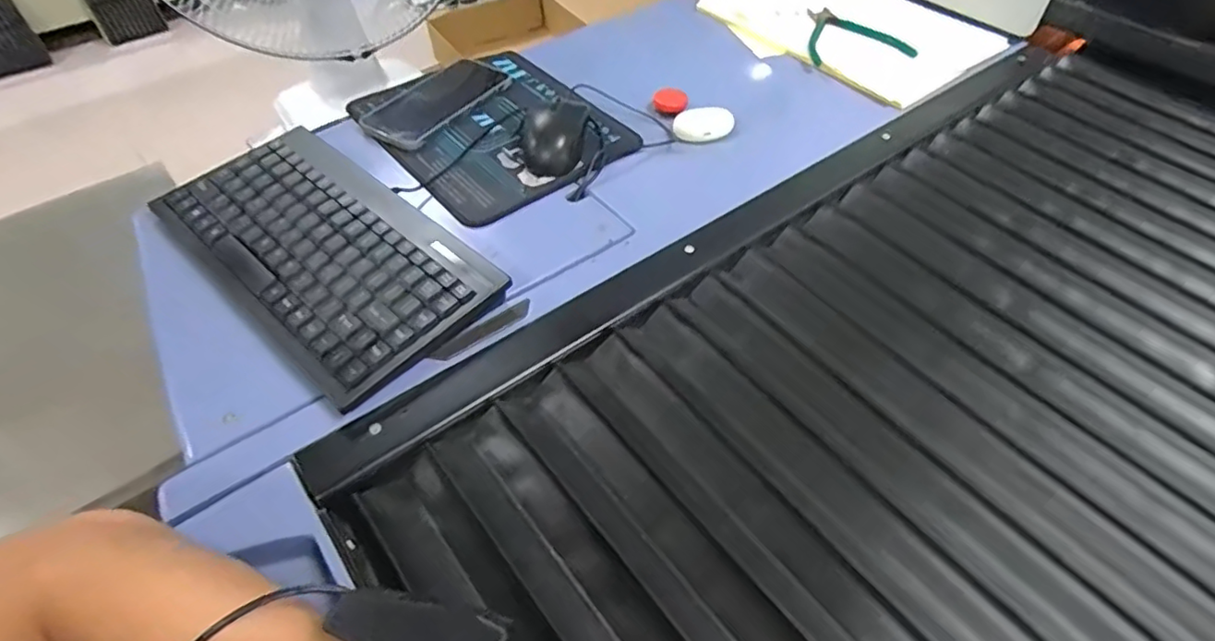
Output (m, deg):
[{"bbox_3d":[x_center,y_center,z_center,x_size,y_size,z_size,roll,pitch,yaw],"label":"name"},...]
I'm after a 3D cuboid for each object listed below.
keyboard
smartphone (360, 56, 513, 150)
[{"bbox_3d":[-0.230,-0.058,0.486,0.293,0.034,0.149,35,59,25],"label":"keyboard"},{"bbox_3d":[-0.185,-0.231,0.639,0.088,0.014,0.157,25,55,19],"label":"smartphone"}]

